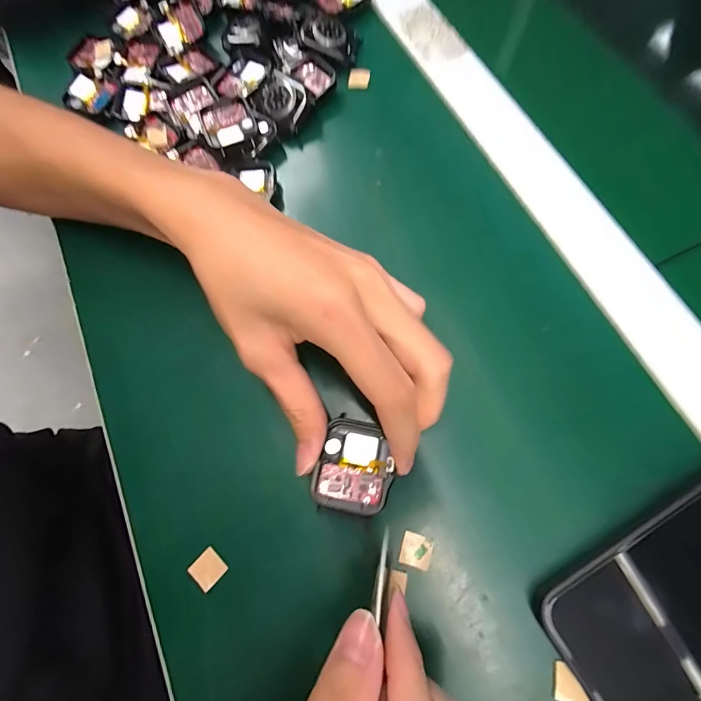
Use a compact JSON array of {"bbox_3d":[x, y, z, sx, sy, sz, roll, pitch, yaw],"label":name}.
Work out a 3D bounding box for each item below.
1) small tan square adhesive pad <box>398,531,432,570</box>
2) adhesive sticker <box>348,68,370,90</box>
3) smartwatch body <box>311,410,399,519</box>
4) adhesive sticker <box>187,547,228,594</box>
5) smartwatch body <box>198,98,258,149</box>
[{"bbox_3d":[0.034,0.103,0.183,0.016,0.004,0.015,16,75,8],"label":"small tan square adhesive pad"},{"bbox_3d":[0.007,-0.209,0.274,0.015,0.006,0.015,6,74,6],"label":"adhesive sticker"},{"bbox_3d":[0.003,0.057,0.177,0.036,0.009,0.043,13,75,6],"label":"smartwatch body"},{"bbox_3d":[-0.075,0.116,0.189,0.016,0.004,0.015,43,80,14],"label":"adhesive sticker"},{"bbox_3d":[-0.085,-0.157,0.252,0.036,0.010,0.039,-21,73,-3],"label":"smartwatch body"}]

